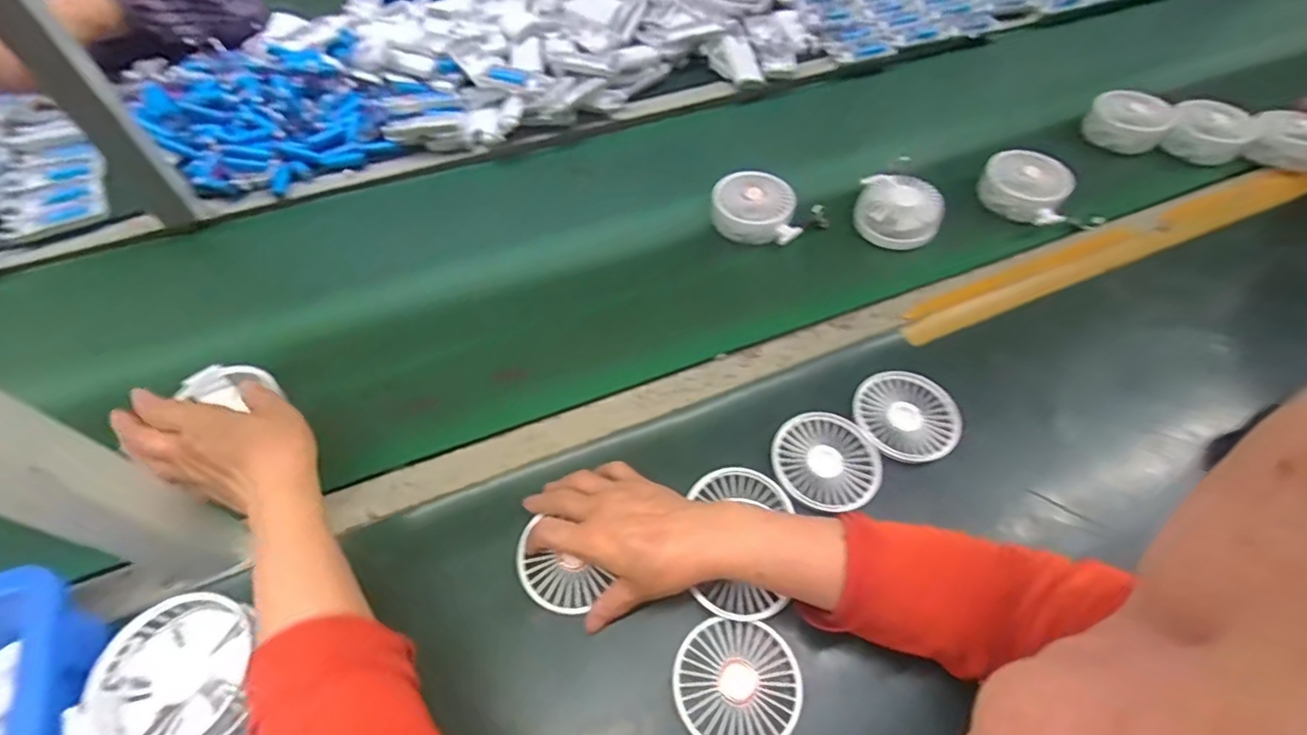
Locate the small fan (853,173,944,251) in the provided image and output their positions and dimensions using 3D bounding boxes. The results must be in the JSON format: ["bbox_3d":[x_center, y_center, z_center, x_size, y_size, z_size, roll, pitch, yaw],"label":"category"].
[{"bbox_3d":[0.290,-0.185,0.693,0.100,0.045,0.090,28,96,13],"label":"small fan"}]

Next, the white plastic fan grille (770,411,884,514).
[{"bbox_3d":[0.150,0.084,0.509,0.090,0.020,0.090,0,55,0],"label":"white plastic fan grille"}]

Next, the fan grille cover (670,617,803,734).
[{"bbox_3d":[0.059,0.224,0.411,0.087,0.006,0.082,5,57,3],"label":"fan grille cover"}]

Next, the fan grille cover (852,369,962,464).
[{"bbox_3d":[0.232,0.042,0.530,0.090,0.008,0.091,6,55,5],"label":"fan grille cover"}]

